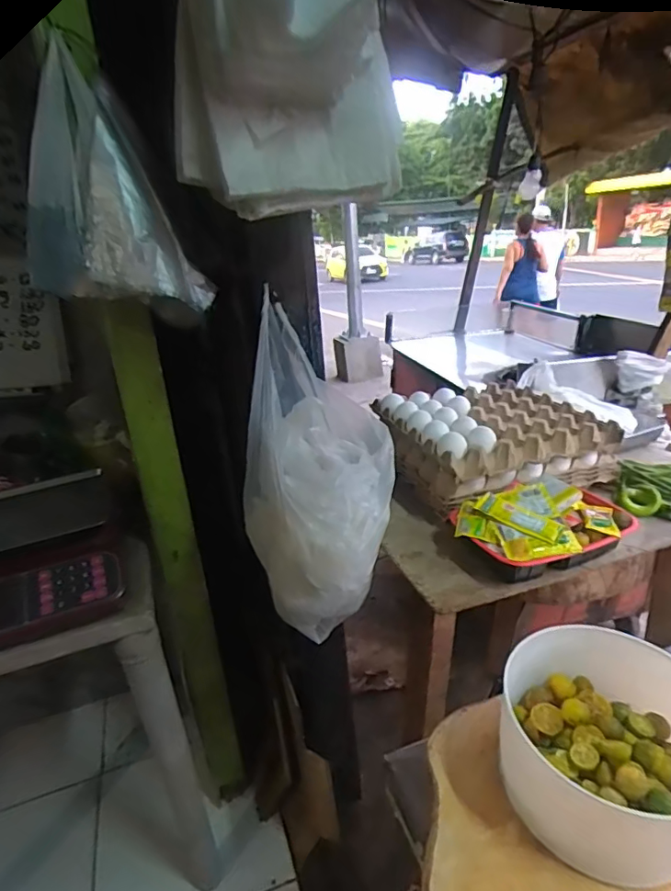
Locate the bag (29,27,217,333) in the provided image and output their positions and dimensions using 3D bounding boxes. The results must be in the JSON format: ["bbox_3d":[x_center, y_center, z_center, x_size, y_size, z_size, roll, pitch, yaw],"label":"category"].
[{"bbox_3d":[-0.295,-0.309,0.651,0.193,0.318,0.153,-15,26,-22],"label":"bag"}]

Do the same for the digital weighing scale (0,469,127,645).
[{"bbox_3d":[-0.528,0.181,0.821,0.324,0.095,0.332,-16,26,-23],"label":"digital weighing scale"}]

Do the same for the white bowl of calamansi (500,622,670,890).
[{"bbox_3d":[0.225,0.246,0.428,0.176,0.093,0.161,-21,28,-31],"label":"white bowl of calamansi"}]

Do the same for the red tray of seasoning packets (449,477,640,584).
[{"bbox_3d":[0.264,0.100,0.658,0.220,0.066,0.128,-9,24,-8],"label":"red tray of seasoning packets"}]

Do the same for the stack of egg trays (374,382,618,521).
[{"bbox_3d":[0.251,-0.020,0.846,0.305,0.101,0.282,-11,24,-13],"label":"stack of egg trays"}]

